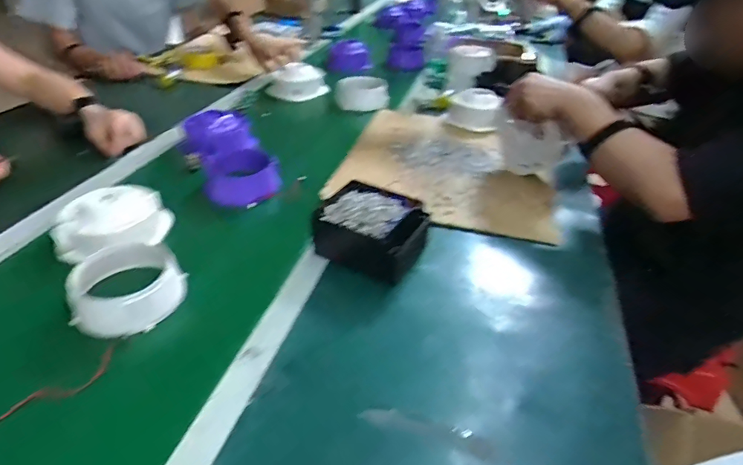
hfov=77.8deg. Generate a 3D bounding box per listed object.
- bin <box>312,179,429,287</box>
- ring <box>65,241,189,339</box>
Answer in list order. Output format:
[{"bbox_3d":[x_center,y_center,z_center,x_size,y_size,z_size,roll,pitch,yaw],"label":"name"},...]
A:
[{"bbox_3d":[0.002,-0.006,0.662,0.147,0.064,0.127,18,39,22],"label":"bin"},{"bbox_3d":[-0.305,0.067,0.579,0.127,0.056,0.127,1,36,-1],"label":"ring"}]

